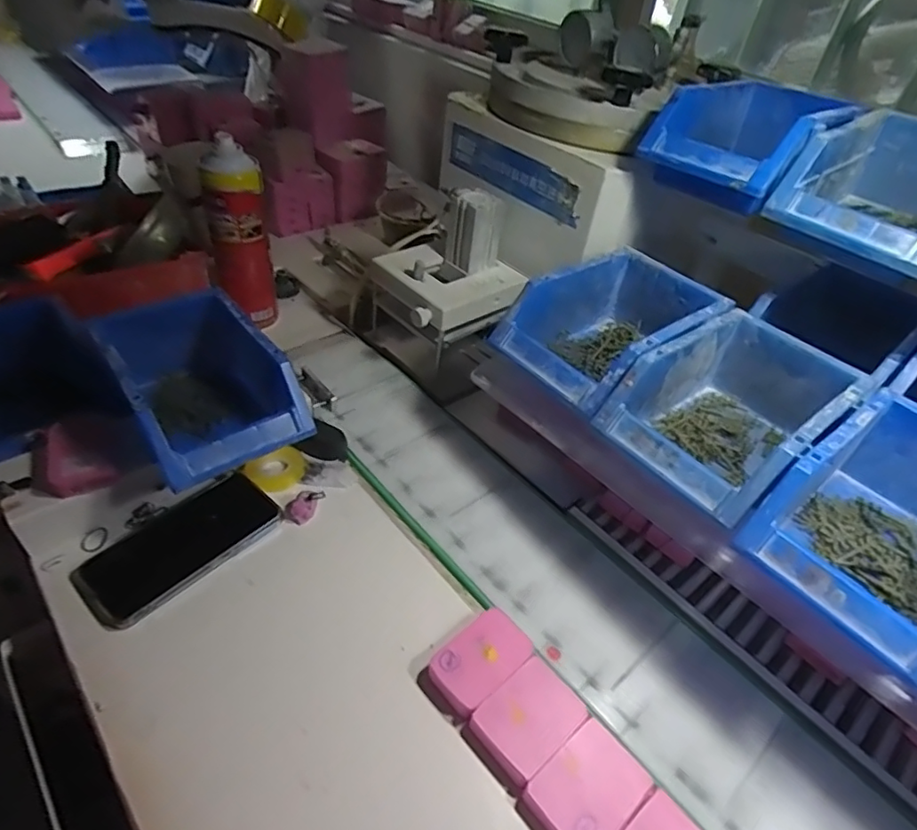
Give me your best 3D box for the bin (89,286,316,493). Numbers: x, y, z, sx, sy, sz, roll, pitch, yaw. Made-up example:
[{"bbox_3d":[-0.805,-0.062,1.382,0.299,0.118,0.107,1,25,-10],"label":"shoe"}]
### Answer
[{"bbox_3d":[-0.216,-0.024,0.495,0.117,0.079,0.170,-24,51,-31],"label":"bin"}]

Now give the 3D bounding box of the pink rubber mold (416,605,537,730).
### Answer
[{"bbox_3d":[0.015,0.179,0.419,0.079,0.015,0.047,-30,54,-32],"label":"pink rubber mold"}]

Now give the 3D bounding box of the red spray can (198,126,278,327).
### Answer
[{"bbox_3d":[-0.256,-0.205,0.669,0.069,0.205,0.053,-10,46,-17],"label":"red spray can"}]

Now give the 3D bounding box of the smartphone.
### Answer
[{"bbox_3d":[-0.229,0.103,0.470,0.078,0.011,0.147,32,49,25],"label":"smartphone"}]

